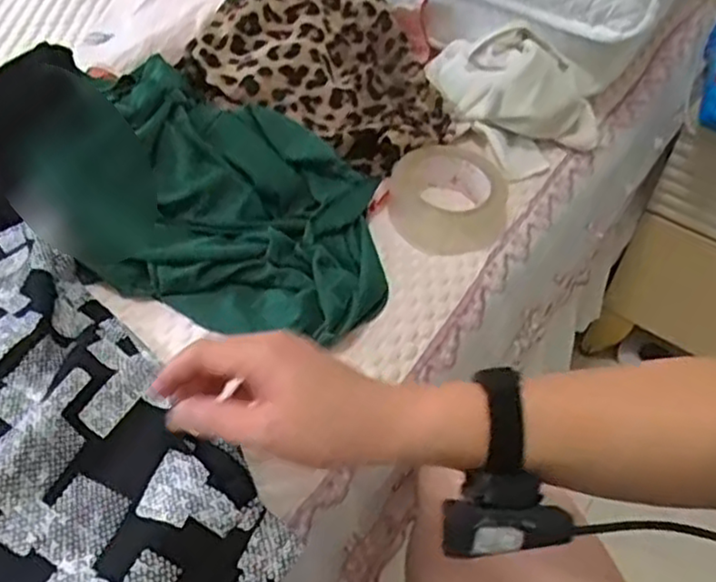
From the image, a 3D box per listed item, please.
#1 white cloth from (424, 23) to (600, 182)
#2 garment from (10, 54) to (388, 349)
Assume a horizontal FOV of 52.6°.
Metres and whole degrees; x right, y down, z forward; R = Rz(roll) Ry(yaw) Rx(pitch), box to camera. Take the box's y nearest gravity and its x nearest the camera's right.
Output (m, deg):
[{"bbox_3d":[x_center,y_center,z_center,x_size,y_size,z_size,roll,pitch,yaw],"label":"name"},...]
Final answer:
[{"bbox_3d":[0.162,-0.216,0.770,0.115,0.114,0.165,-30,56,-30],"label":"white cloth"},{"bbox_3d":[-0.130,-0.092,0.634,0.342,0.062,0.218,24,49,17],"label":"garment"}]

